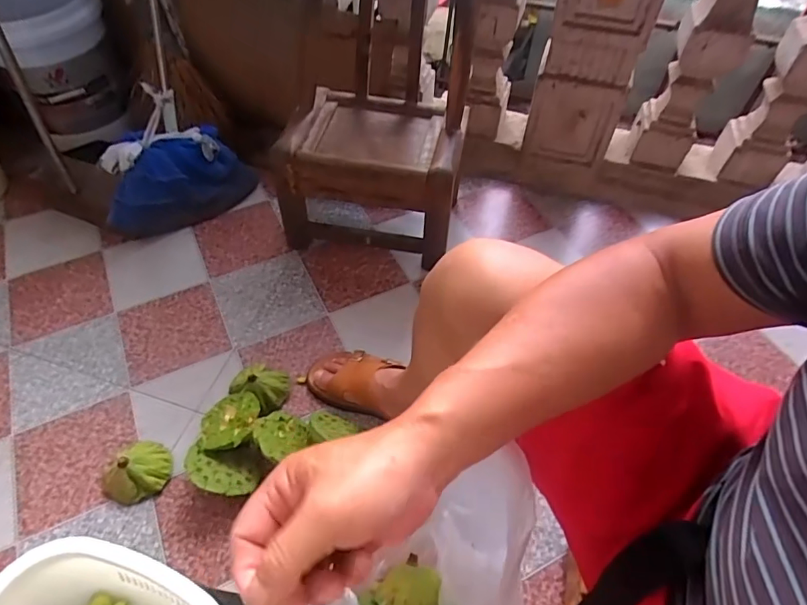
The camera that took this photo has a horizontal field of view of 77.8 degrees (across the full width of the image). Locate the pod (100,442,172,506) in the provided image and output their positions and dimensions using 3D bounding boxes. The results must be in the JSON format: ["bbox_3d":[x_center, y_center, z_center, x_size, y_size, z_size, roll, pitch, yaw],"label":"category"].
[{"bbox_3d":[-0.423,0.262,0.789,0.094,0.053,0.098,2,52,-2],"label":"pod"}]

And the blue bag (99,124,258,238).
[{"bbox_3d":[-0.506,-0.285,1.130,0.328,0.182,0.129,-26,58,-22],"label":"blue bag"}]

